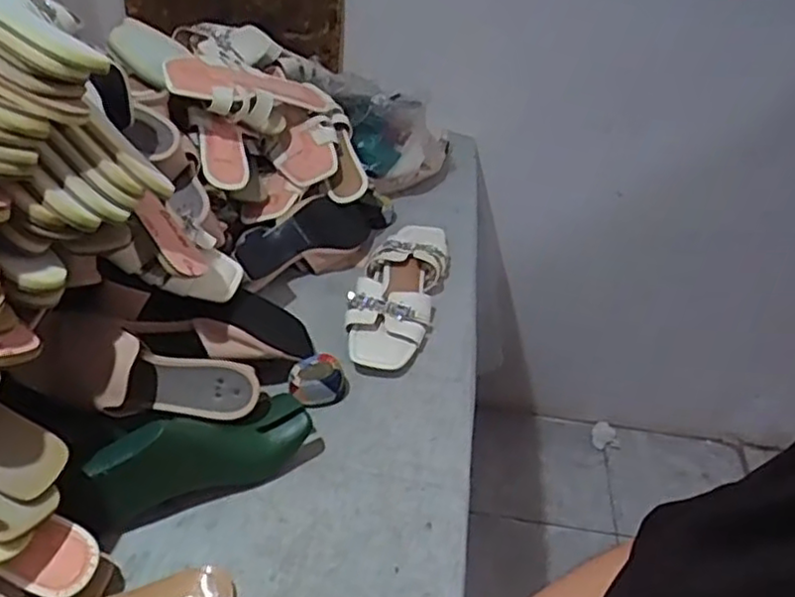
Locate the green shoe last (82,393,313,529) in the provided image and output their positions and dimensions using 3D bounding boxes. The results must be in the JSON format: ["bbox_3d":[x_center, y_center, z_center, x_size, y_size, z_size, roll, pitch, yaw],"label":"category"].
[{"bbox_3d":[-0.191,0.146,0.661,0.217,0.091,0.066,-20,46,-27],"label":"green shoe last"}]

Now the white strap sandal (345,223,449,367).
[{"bbox_3d":[0.004,-0.021,0.903,0.102,0.048,0.273,12,40,8],"label":"white strap sandal"}]

